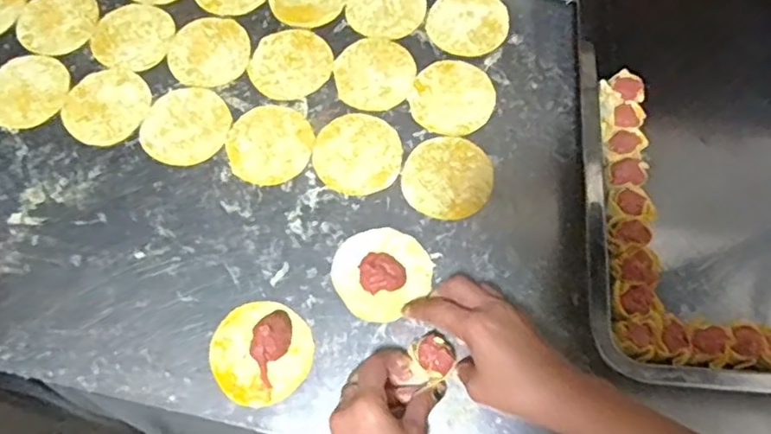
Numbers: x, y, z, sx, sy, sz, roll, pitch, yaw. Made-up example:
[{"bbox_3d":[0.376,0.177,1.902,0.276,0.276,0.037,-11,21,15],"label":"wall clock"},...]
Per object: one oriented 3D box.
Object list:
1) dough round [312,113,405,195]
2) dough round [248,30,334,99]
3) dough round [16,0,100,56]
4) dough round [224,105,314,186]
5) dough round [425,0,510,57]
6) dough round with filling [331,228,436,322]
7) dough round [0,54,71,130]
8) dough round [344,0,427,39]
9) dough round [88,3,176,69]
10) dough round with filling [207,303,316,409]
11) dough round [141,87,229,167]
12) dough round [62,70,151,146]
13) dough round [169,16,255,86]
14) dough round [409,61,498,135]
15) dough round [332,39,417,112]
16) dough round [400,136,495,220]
[{"bbox_3d":[-0.025,-0.060,0.600,0.081,0.004,0.080,0,67,0],"label":"dough round"},{"bbox_3d":[-0.095,-0.154,0.643,0.081,0.004,0.079,0,67,0],"label":"dough round"},{"bbox_3d":[-0.340,-0.204,0.665,0.077,0.004,0.082,0,67,0],"label":"dough round"},{"bbox_3d":[-0.109,-0.069,0.607,0.076,0.005,0.081,0,67,0],"label":"dough round"},{"bbox_3d":[0.084,-0.202,0.660,0.081,0.006,0.079,0,67,0],"label":"dough round"},{"bbox_3d":[-0.003,0.042,0.544,0.080,0.024,0.078,0,67,0],"label":"dough round with filling"},{"bbox_3d":[-0.356,-0.125,0.633,0.080,0.004,0.082,0,67,0],"label":"dough round"},{"bbox_3d":[0.001,-0.222,0.671,0.080,0.004,0.084,0,67,0],"label":"dough round"},{"bbox_3d":[-0.258,-0.186,0.657,0.082,0.004,0.078,0,67,0],"label":"dough round"},{"bbox_3d":[-0.101,0.106,0.518,0.080,0.023,0.081,0,67,0],"label":"dough round with filling"},{"bbox_3d":[-0.192,-0.088,0.614,0.082,0.004,0.080,0,67,0],"label":"dough round"},{"bbox_3d":[-0.272,-0.110,0.625,0.081,0.004,0.083,0,67,0],"label":"dough round"},{"bbox_3d":[-0.177,-0.167,0.645,0.080,0.004,0.080,0,67,0],"label":"dough round"},{"bbox_3d":[0.064,-0.117,0.624,0.082,0.004,0.080,0,67,0],"label":"dough round"},{"bbox_3d":[-0.010,-0.142,0.637,0.078,0.004,0.082,0,67,0],"label":"dough round"},{"bbox_3d":[0.057,-0.038,0.592,0.081,0.004,0.082,0,67,0],"label":"dough round"}]

